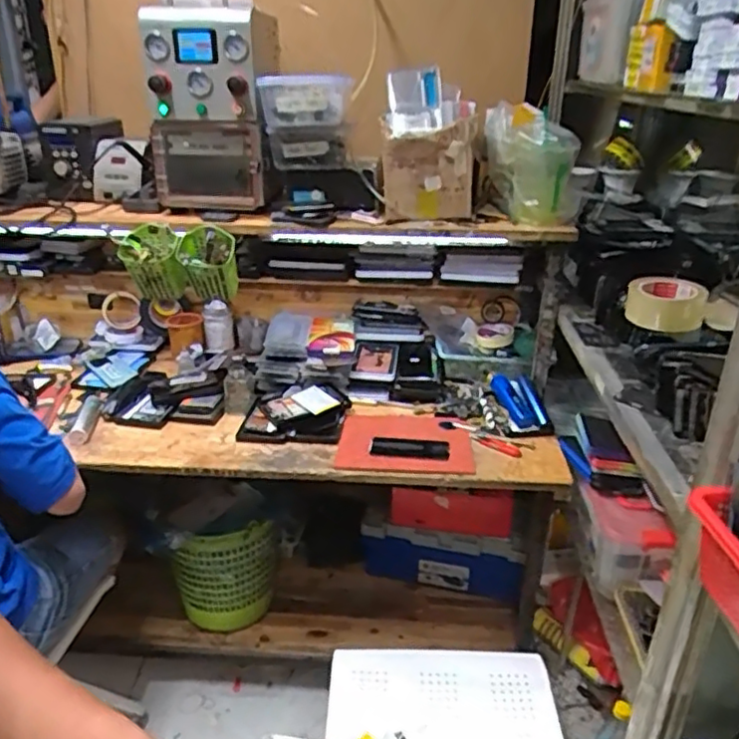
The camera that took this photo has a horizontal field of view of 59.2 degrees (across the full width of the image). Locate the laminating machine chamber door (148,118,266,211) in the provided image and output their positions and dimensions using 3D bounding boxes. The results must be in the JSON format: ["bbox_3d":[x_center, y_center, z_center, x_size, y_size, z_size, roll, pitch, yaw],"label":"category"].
[{"bbox_3d":[-0.298,-0.378,1.211,0.193,0.155,0.029,4,25,8],"label":"laminating machine chamber door"}]

